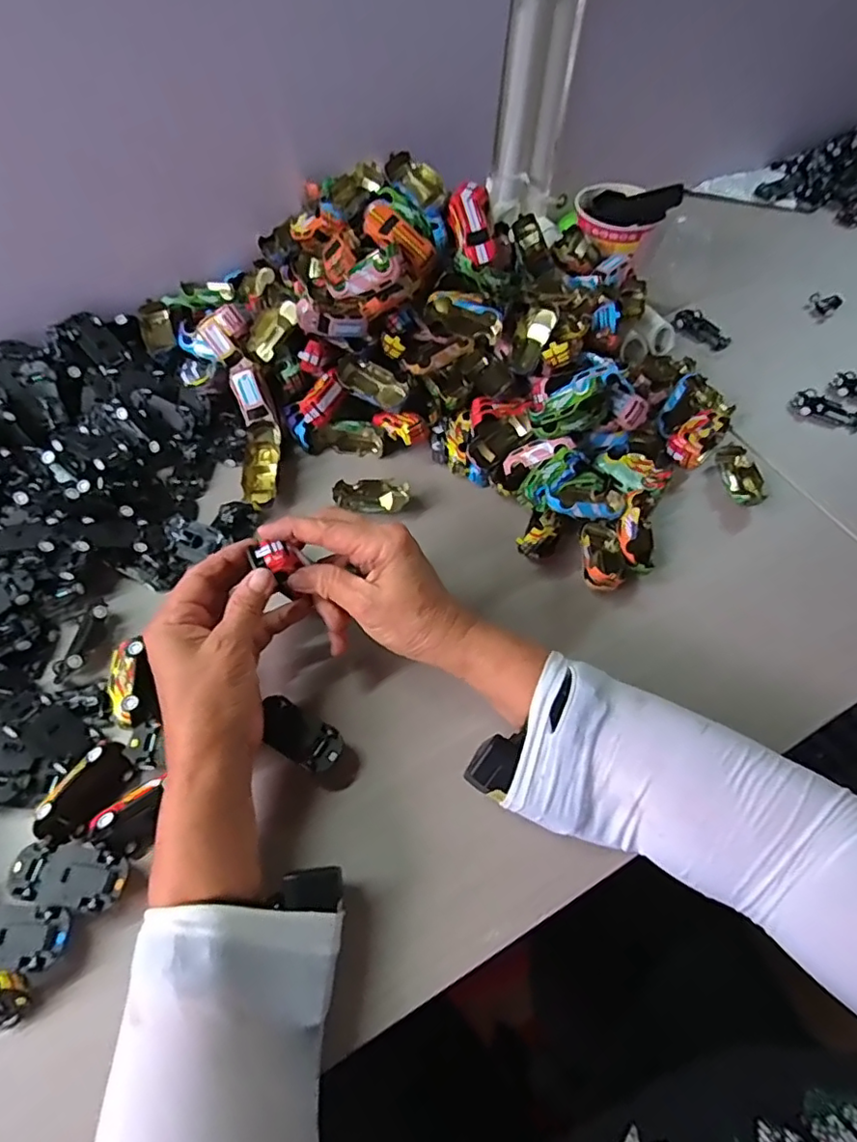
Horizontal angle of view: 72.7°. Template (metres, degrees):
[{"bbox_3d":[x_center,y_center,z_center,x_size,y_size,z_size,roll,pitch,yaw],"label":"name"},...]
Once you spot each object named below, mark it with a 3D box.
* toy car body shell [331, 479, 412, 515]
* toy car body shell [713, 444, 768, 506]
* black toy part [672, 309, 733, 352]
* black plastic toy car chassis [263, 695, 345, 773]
[{"bbox_3d":[-0.049,-0.063,0.499,0.063,0.016,0.033,10,59,5],"label":"toy car body shell"},{"bbox_3d":[0.276,-0.084,0.516,0.030,0.019,0.062,-1,59,-2],"label":"toy car body shell"},{"bbox_3d":[0.294,-0.260,0.628,0.028,0.014,0.062,-32,64,-19],"label":"black toy part"},{"bbox_3d":[-0.083,0.107,0.376,0.060,0.020,0.028,28,62,15],"label":"black plastic toy car chassis"}]

